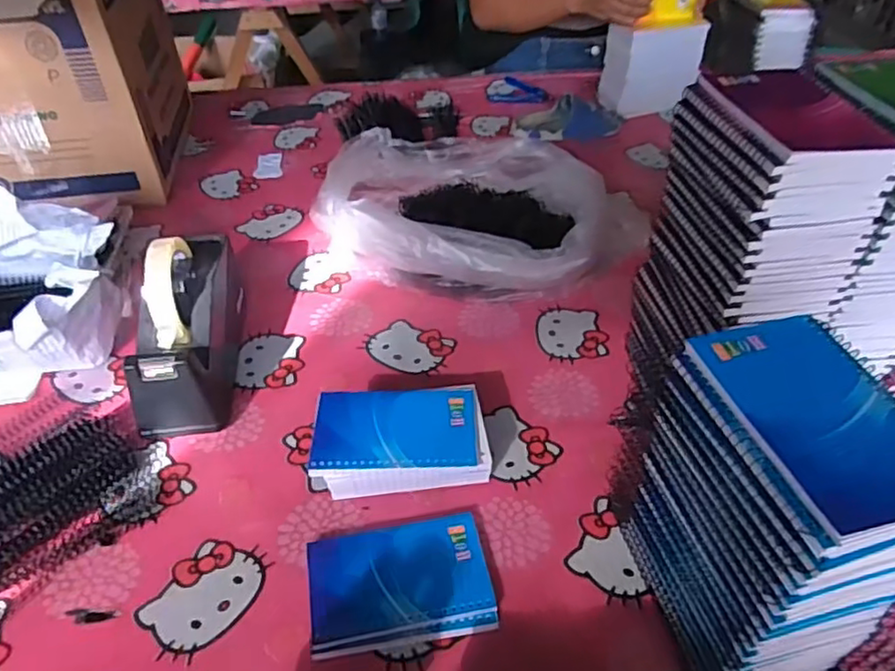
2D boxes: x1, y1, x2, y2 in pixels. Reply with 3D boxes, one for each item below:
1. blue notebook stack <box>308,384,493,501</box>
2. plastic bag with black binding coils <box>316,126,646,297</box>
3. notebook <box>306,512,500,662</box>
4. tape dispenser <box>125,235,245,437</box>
[{"bbox_3d":[-0.038,0.093,0.537,0.135,0.060,0.083,-3,42,-3],"label":"blue notebook stack"},{"bbox_3d":[0.031,-0.150,0.773,0.352,0.102,0.261,16,45,17],"label":"plastic bag with black binding coils"},{"bbox_3d":[-0.035,0.178,0.473,0.127,0.014,0.089,-7,43,-7],"label":"notebook"},{"bbox_3d":[-0.243,-0.013,0.607,0.065,0.126,0.197,-4,42,-4],"label":"tape dispenser"}]

